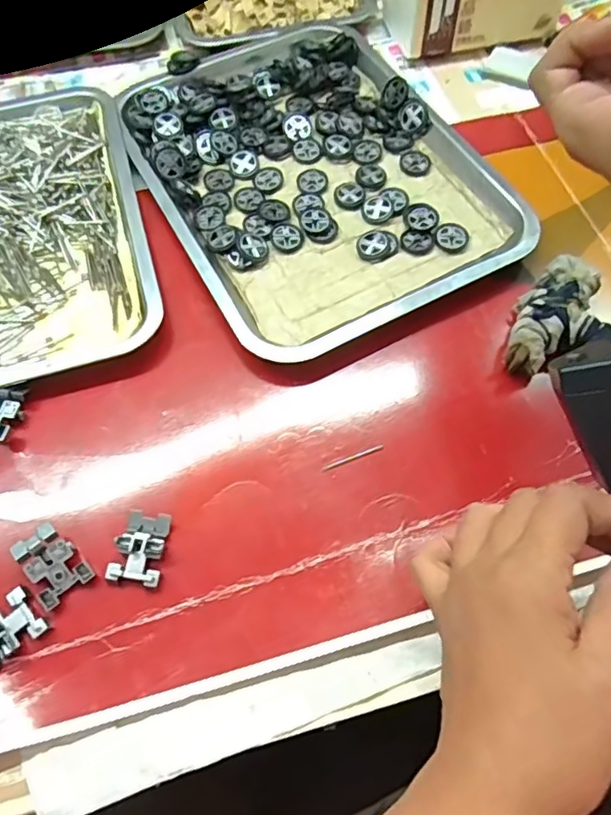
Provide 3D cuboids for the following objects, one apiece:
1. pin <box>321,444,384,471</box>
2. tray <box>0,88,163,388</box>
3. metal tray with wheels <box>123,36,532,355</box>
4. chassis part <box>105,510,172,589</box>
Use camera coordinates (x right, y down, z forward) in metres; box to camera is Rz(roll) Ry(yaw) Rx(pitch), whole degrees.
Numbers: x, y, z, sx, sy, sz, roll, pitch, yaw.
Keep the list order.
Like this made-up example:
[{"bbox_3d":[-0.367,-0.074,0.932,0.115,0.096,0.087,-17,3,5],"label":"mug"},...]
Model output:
[{"bbox_3d":[0.033,0.034,0.387,0.045,0.004,0.004,-20,65,-9],"label":"pin"},{"bbox_3d":[-0.242,-0.148,0.468,0.208,0.019,0.304,-15,65,-7],"label":"tray"},{"bbox_3d":[-0.002,-0.210,0.494,0.251,0.022,0.338,-26,66,-11],"label":"metal tray with wheels"},{"bbox_3d":[-0.102,0.086,0.355,0.030,0.012,0.044,6,64,4],"label":"chassis part"}]

